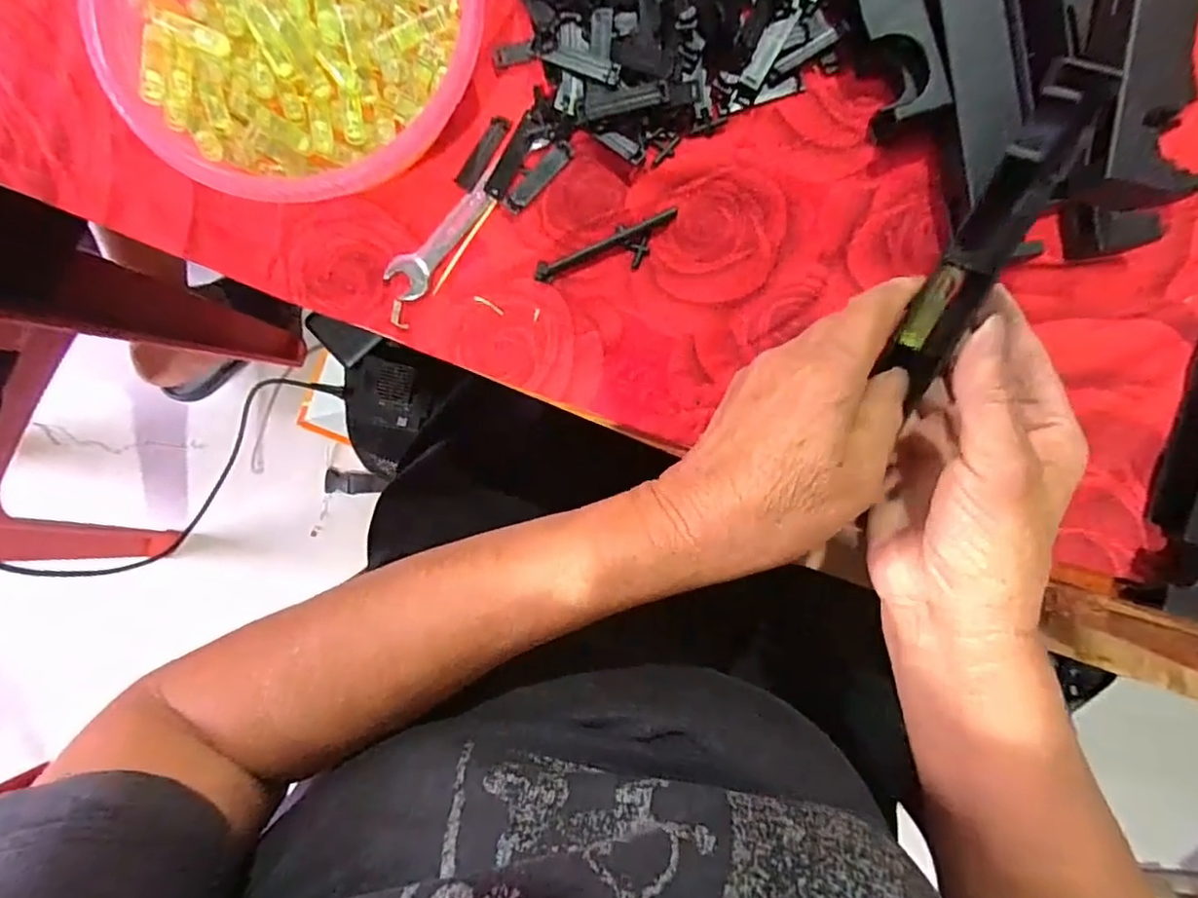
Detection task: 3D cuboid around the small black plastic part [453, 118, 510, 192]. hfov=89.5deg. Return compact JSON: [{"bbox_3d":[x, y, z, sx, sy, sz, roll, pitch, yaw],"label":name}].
[{"bbox_3d":[-0.060,-0.152,0.311,0.010,0.004,0.041,31,92,-1],"label":"small black plastic part"}]

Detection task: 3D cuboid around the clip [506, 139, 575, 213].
[{"bbox_3d":[-0.032,-0.140,0.312,0.011,0.004,0.045,44,92,-1],"label":"clip"}]

